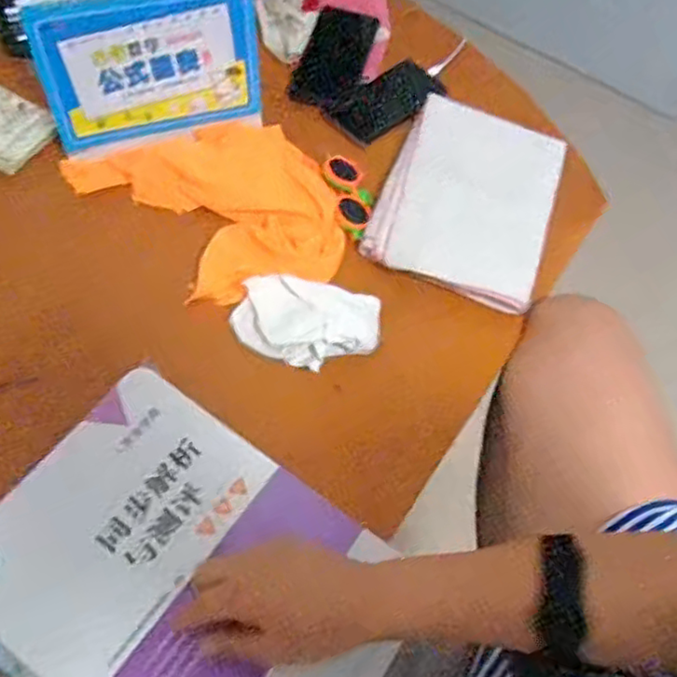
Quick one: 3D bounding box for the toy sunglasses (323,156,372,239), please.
[{"bbox_3d":[0.013,-0.153,0.698,0.043,0.018,0.111,-8,62,-11],"label":"toy sunglasses"}]

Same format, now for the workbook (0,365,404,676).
[{"bbox_3d":[-0.110,0.180,0.461,0.292,0.028,0.225,35,63,15],"label":"workbook"}]

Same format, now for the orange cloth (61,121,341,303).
[{"bbox_3d":[-0.128,-0.126,0.661,0.253,0.036,0.207,-16,64,-15],"label":"orange cloth"}]

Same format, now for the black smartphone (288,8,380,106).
[{"bbox_3d":[-0.004,-0.347,0.798,0.078,0.006,0.155,19,70,-4],"label":"black smartphone"}]

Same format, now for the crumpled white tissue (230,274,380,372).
[{"bbox_3d":[-0.029,-0.010,0.607,0.135,0.055,0.074,7,60,-3],"label":"crumpled white tissue"}]

